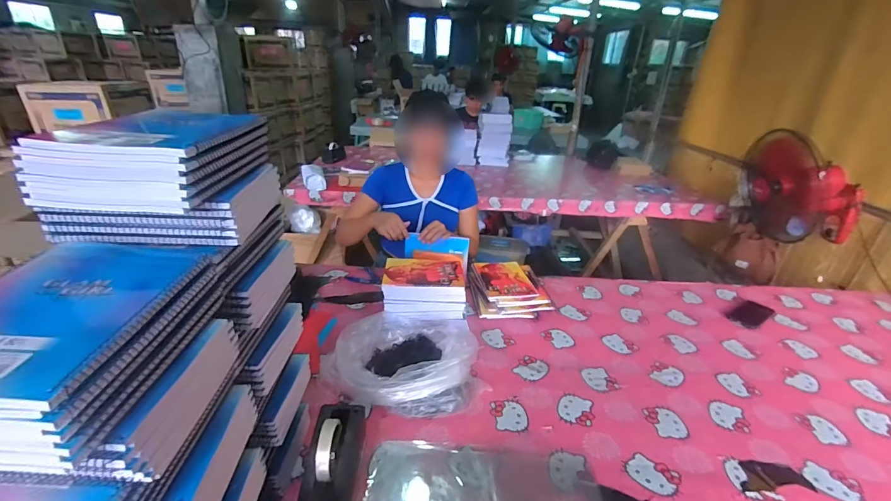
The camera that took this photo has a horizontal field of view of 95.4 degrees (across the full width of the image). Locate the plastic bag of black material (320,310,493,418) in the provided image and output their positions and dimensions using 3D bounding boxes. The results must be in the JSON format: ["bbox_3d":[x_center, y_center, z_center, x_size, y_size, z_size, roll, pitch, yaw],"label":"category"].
[{"bbox_3d":[-0.095,0.225,0.883,0.334,0.112,0.246,2,25,-3],"label":"plastic bag of black material"}]

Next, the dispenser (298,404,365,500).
[{"bbox_3d":[-0.179,0.339,0.630,0.078,0.115,0.200,3,25,-2],"label":"dispenser"}]

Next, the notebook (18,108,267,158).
[{"bbox_3d":[-0.317,-0.136,0.451,0.163,0.014,0.193,2,25,-4],"label":"notebook"}]

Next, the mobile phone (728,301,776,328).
[{"bbox_3d":[0.903,0.186,1.200,0.160,0.019,0.080,-14,30,-33],"label":"mobile phone"}]

